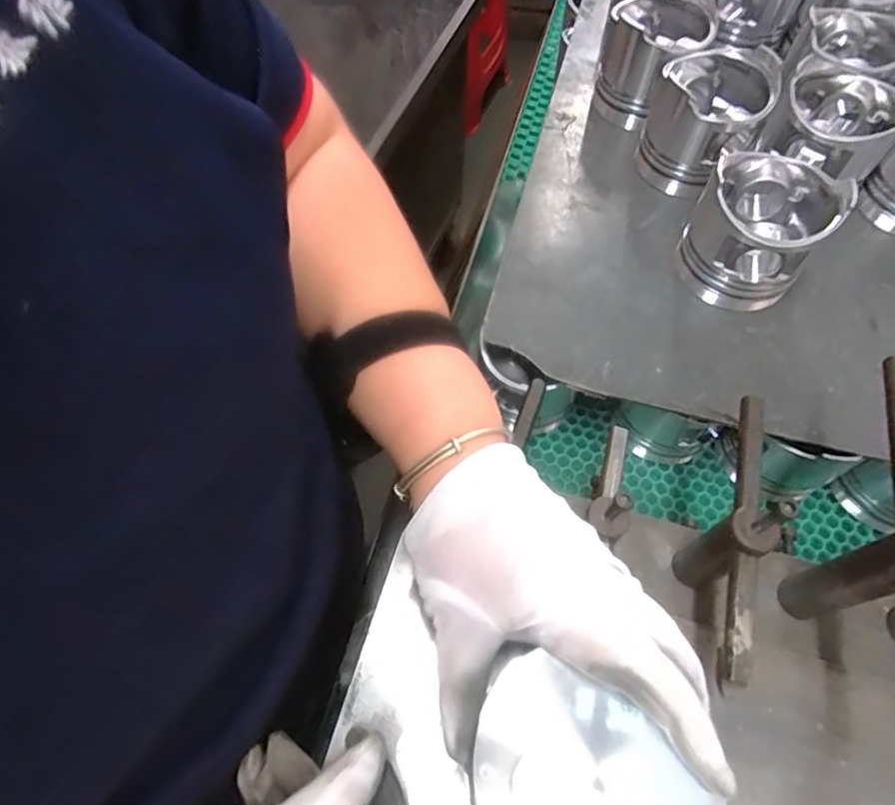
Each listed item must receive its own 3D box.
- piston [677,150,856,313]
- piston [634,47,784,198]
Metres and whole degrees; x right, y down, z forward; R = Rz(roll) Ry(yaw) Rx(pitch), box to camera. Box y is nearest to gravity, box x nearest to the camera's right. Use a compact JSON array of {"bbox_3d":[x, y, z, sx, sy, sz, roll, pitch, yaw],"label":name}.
[{"bbox_3d":[0.238,-0.137,0.466,0.101,0.077,0.097,37,68,18],"label":"piston"},{"bbox_3d":[0.222,-0.251,0.517,0.093,0.083,0.104,35,67,17],"label":"piston"}]

